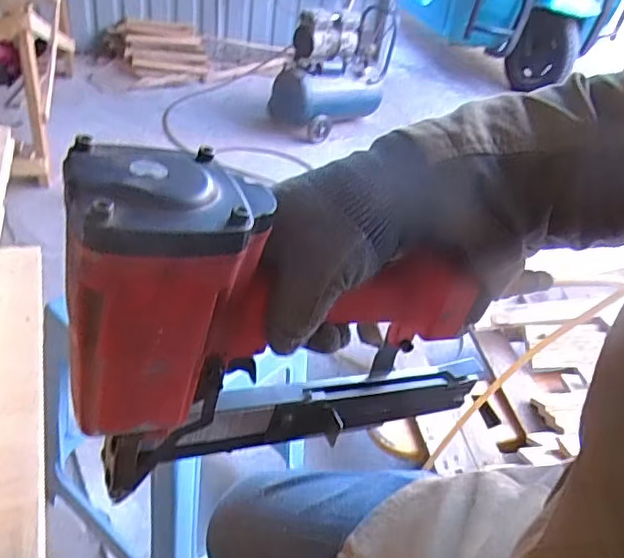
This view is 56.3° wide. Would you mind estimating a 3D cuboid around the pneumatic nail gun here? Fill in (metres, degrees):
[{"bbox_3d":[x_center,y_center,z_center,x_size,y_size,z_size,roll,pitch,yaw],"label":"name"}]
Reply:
[{"bbox_3d":[0.001,0.036,0.358,0.268,0.246,0.065,-8,40,-18],"label":"pneumatic nail gun"}]

